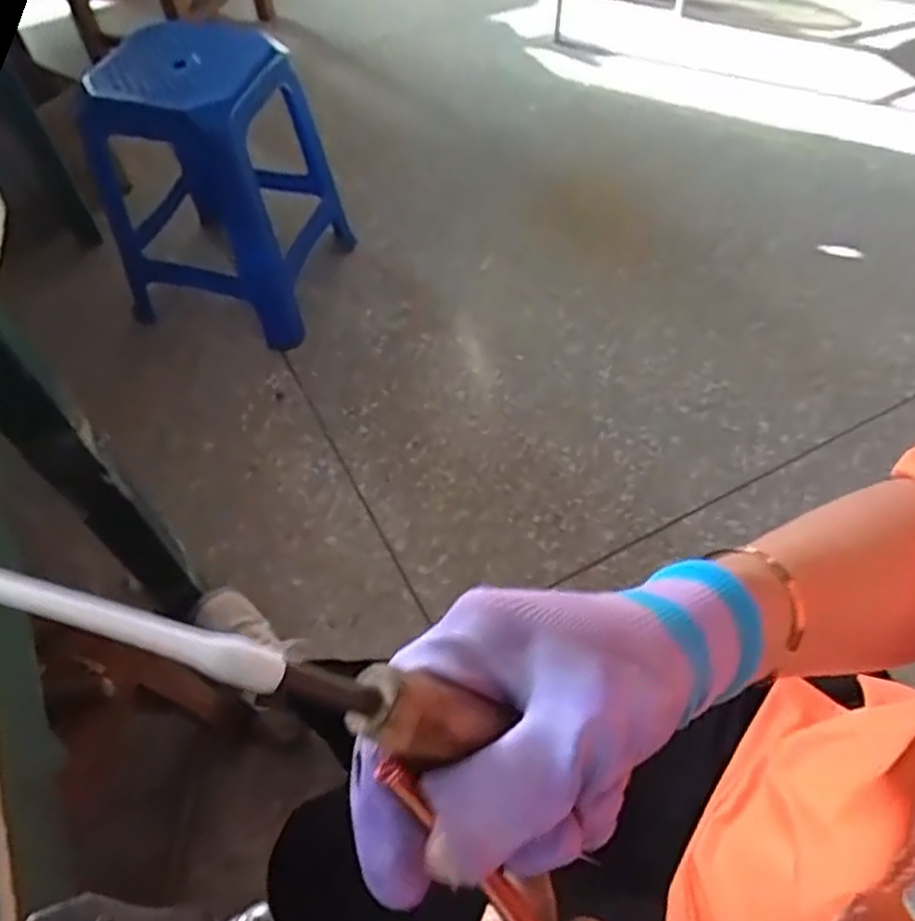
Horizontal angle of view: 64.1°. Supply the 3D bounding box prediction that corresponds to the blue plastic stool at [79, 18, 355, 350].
[{"bbox_3d":[-0.453,-0.531,1.395,0.357,0.445,0.393,10,56,8],"label":"blue plastic stool"}]

